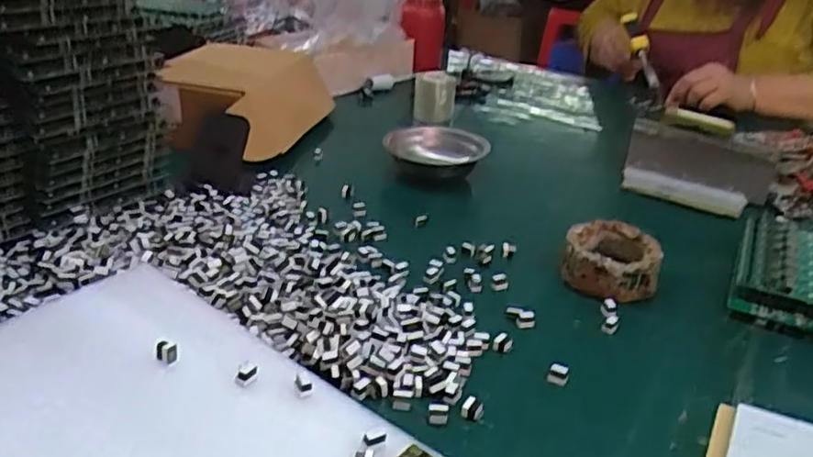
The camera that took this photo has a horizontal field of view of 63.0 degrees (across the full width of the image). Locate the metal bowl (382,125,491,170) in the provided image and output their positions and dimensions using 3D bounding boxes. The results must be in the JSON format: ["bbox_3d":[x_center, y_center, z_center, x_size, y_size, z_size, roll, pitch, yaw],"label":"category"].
[{"bbox_3d":[0.033,-0.100,0.843,0.117,0.044,0.123,3,28,-2],"label":"metal bowl"}]

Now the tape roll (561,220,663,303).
[{"bbox_3d":[0.190,0.029,0.619,0.086,0.040,0.089,11,28,14],"label":"tape roll"}]

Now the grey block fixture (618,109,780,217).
[{"bbox_3d":[0.351,-0.081,0.804,0.166,0.100,0.055,20,32,27],"label":"grey block fixture"}]

